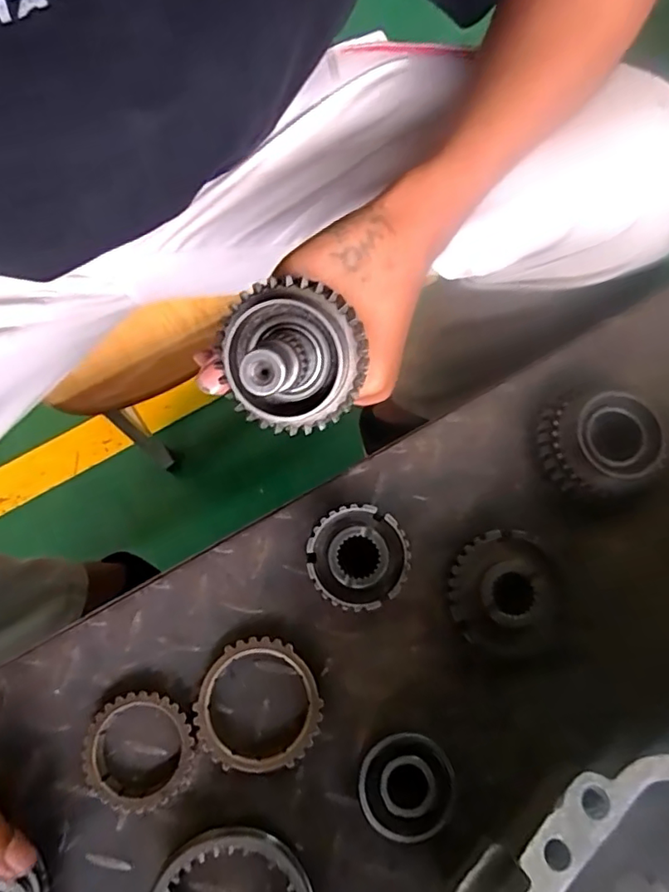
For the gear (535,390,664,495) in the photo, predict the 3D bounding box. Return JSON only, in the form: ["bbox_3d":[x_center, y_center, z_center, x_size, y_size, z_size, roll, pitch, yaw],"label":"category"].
[{"bbox_3d":[0.154,-0.003,0.327,0.061,0.029,0.059,0,76,0],"label":"gear"}]

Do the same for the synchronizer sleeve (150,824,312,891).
[{"bbox_3d":[-0.049,0.232,0.271,0.080,0.025,0.081,0,76,0],"label":"synchronizer sleeve"}]

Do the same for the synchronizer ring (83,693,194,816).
[{"bbox_3d":[-0.101,0.159,0.292,0.055,0.012,0.056,0,76,0],"label":"synchronizer ring"}]

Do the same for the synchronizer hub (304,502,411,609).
[{"bbox_3d":[0.013,0.063,0.314,0.055,0.022,0.054,-20,77,-6],"label":"synchronizer hub"}]

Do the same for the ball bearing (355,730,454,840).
[{"bbox_3d":[0.037,0.175,0.289,0.048,0.016,0.046,0,76,0],"label":"ball bearing"}]

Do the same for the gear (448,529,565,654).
[{"bbox_3d":[0.094,0.083,0.310,0.060,0.020,0.066,0,76,0],"label":"gear"}]

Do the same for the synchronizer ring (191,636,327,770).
[{"bbox_3d":[-0.042,0.139,0.299,0.066,0.011,0.067,0,76,0],"label":"synchronizer ring"}]

